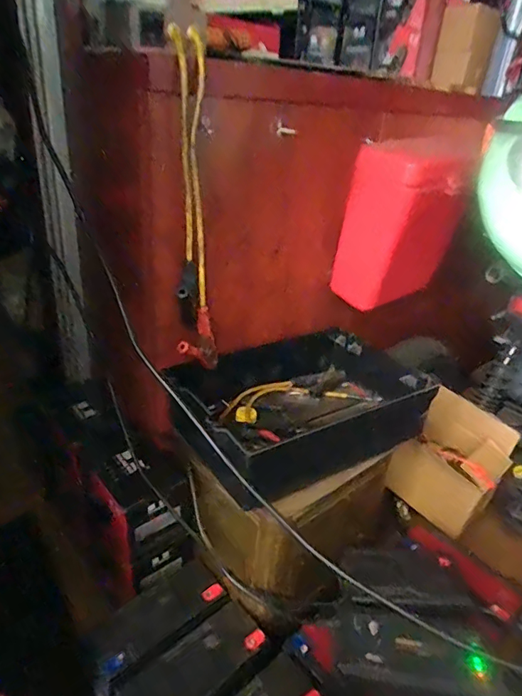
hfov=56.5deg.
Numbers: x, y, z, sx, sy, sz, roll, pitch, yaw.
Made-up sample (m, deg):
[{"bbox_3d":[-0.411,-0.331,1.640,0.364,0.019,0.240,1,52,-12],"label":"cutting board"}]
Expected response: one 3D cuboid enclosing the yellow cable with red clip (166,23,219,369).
[{"bbox_3d":[-0.076,-0.154,0.582,0.049,0.375,0.043,6,27,2],"label":"yellow cable with red clip"}]

